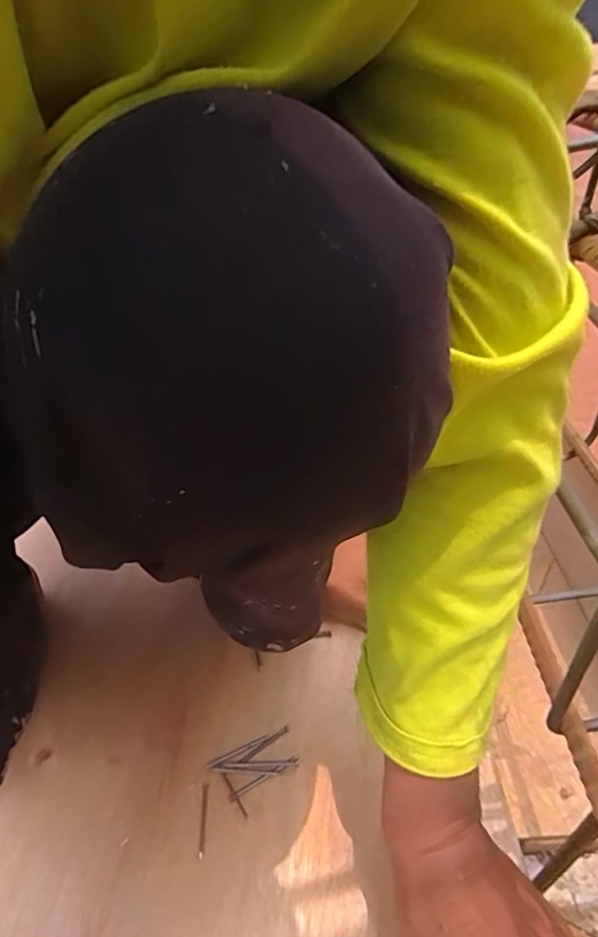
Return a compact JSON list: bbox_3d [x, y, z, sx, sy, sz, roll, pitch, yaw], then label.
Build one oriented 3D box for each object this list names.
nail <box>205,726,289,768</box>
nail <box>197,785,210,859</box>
[{"bbox_3d":[-0.037,0.199,0.381,0.061,0.004,0.005,-18,42,-14],"label":"nail"},{"bbox_3d":[-0.063,0.230,0.350,0.004,0.004,0.042,-4,40,2],"label":"nail"}]

